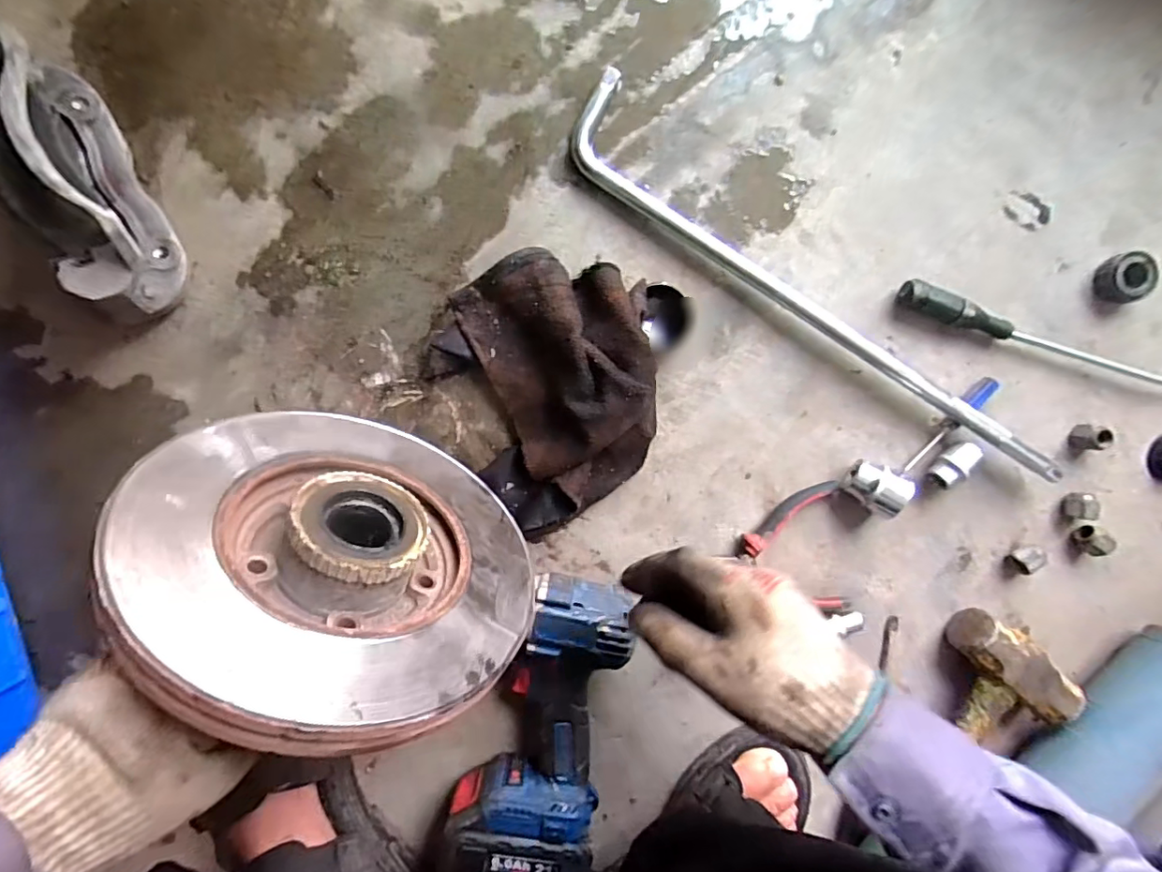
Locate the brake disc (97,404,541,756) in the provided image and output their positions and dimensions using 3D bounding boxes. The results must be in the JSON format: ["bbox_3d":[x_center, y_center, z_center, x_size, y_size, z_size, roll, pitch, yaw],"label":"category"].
[{"bbox_3d":[-0.146,0.073,0.346,0.233,0.231,0.040,9,125,-38],"label":"brake disc"}]

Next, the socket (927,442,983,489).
[{"bbox_3d":[0.326,0.025,0.473,0.046,0.025,0.020,-42,94,0],"label":"socket"}]

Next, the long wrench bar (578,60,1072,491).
[{"bbox_3d":[0.214,-0.128,0.464,0.511,0.031,0.074,33,92,-4],"label":"long wrench bar"}]

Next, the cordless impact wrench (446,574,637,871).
[{"bbox_3d":[-0.034,0.245,0.453,0.120,0.078,0.256,11,94,-3],"label":"cordless impact wrench"}]

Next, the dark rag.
[{"bbox_3d":[-0.028,-0.035,0.443,0.169,0.060,0.215,-7,94,-2],"label":"dark rag"}]

